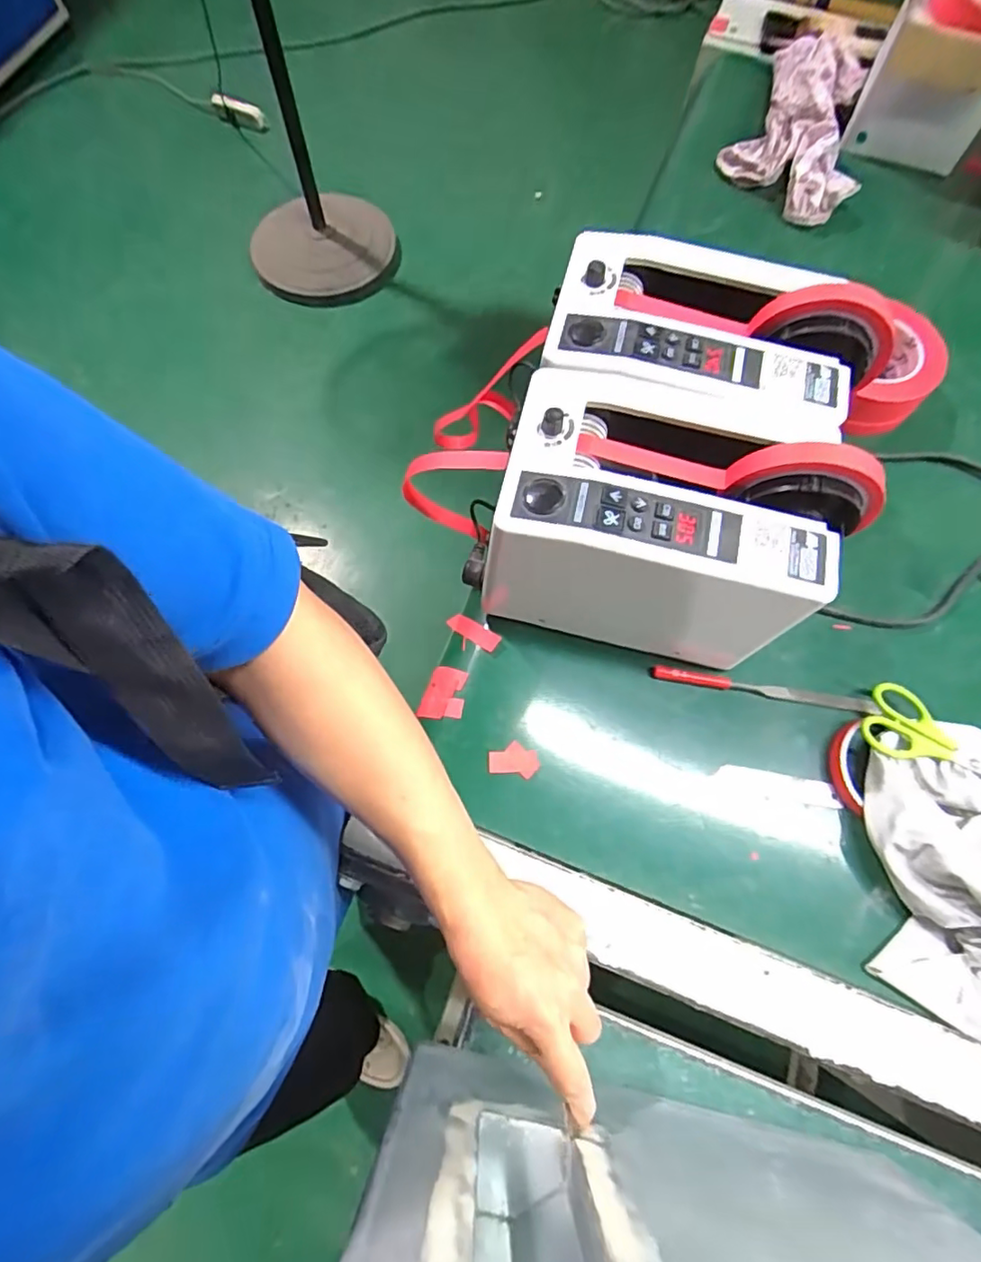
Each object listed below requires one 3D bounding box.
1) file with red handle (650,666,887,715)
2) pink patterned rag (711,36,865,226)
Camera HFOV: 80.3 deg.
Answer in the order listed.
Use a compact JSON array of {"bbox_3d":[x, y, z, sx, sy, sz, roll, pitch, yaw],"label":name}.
[{"bbox_3d":[0.220,0.047,0.465,0.179,0.008,0.012,9,70,4],"label":"file with red handle"},{"bbox_3d":[0.360,-0.592,0.674,0.140,0.059,0.265,20,71,7],"label":"pink patterned rag"}]

